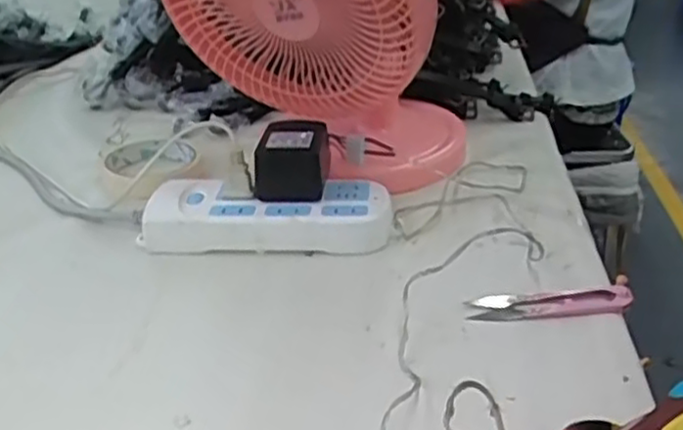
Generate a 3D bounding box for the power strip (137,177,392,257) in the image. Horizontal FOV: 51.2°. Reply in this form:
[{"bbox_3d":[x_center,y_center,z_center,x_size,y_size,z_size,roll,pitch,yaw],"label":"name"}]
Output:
[{"bbox_3d":[-0.056,0.000,0.554,0.188,0.039,0.076,1,28,2],"label":"power strip"}]

